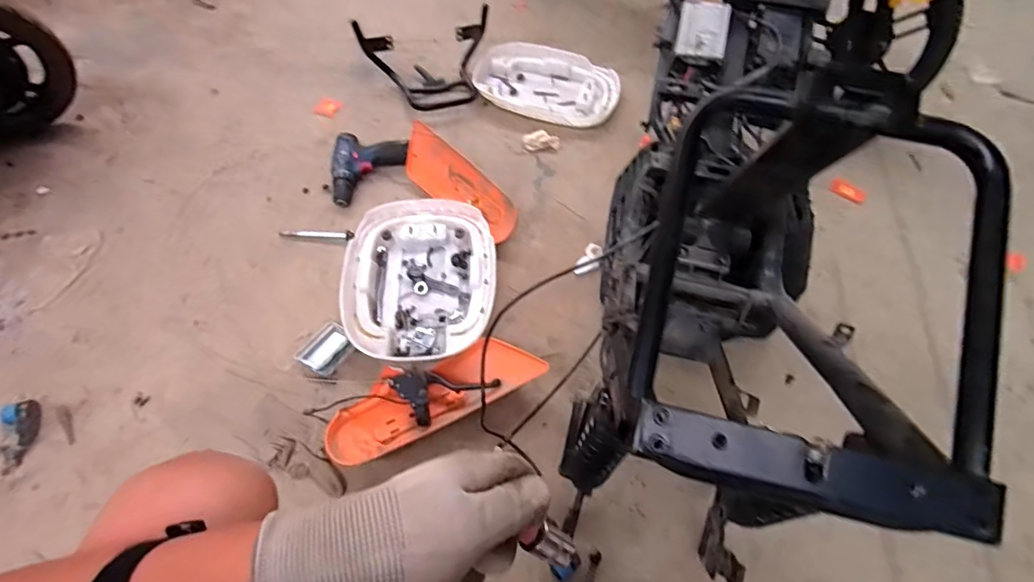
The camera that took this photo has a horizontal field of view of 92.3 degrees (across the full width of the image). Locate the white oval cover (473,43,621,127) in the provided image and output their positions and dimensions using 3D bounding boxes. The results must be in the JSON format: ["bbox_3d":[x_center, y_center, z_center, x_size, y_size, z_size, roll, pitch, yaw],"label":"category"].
[{"bbox_3d":[0.082,-0.557,1.332,0.379,0.052,0.279,22,56,13],"label":"white oval cover"}]

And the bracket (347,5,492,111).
[{"bbox_3d":[-0.202,-0.576,1.254,0.340,0.143,0.218,-22,58,-18],"label":"bracket"}]

